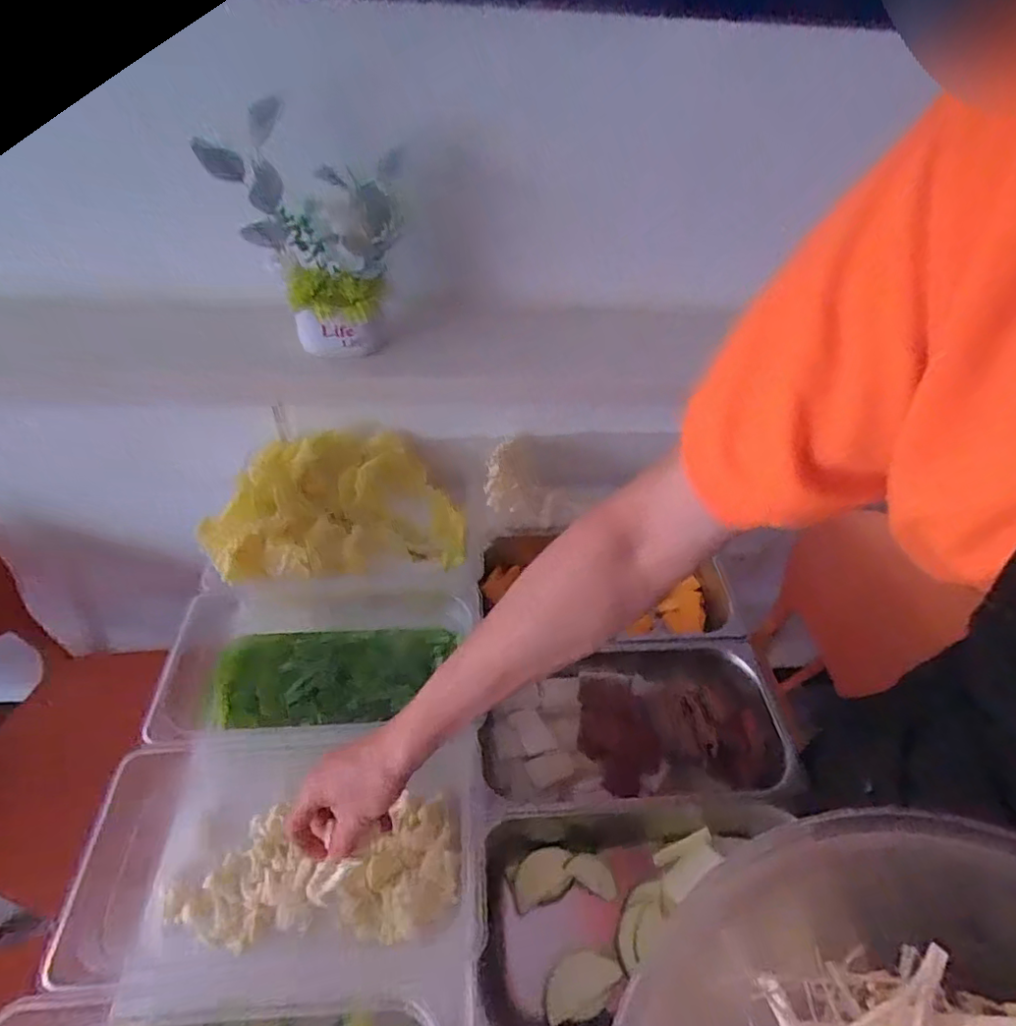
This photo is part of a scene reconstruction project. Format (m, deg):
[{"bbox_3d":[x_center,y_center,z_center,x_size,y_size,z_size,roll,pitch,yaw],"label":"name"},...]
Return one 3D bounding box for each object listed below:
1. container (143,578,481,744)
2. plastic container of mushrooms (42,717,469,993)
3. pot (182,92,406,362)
[{"bbox_3d":[-0.201,0.161,0.636,0.331,0.084,0.160,-7,46,-13],"label":"container"},{"bbox_3d":[-0.198,0.312,0.522,0.325,0.125,0.184,1,45,-6],"label":"plastic container of mushrooms"},{"bbox_3d":[-0.235,-0.327,0.690,0.200,0.258,0.098,-7,46,-13],"label":"pot"}]

